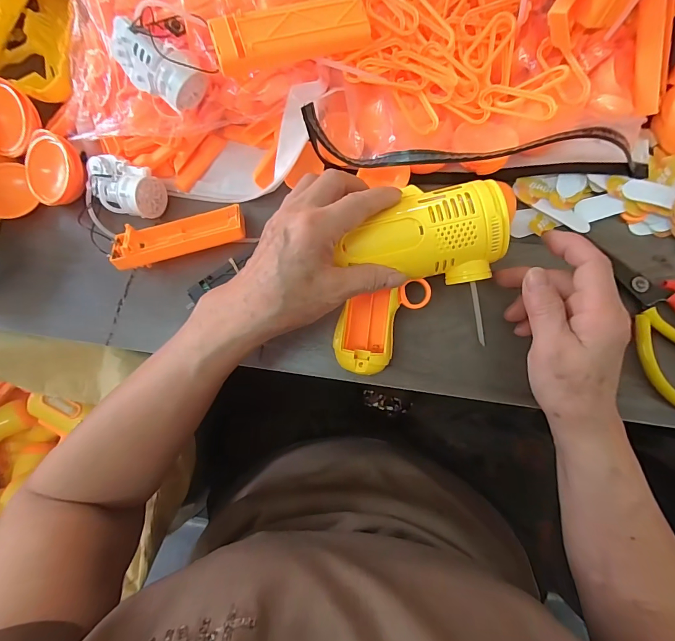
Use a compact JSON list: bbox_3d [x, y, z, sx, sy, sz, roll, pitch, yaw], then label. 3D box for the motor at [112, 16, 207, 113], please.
[{"bbox_3d":[-0.138,-0.195,0.274,0.067,0.036,0.039,35,88,9],"label":"motor"}]

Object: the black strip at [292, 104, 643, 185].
[{"bbox_3d":[0.103,-0.124,0.268,0.255,0.043,0.042,5,84,6],"label":"black strip"}]

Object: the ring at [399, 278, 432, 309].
[{"bbox_3d":[0.060,-0.021,0.275,0.025,0.004,0.023,0,89,3],"label":"ring"}]

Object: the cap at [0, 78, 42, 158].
[{"bbox_3d":[-0.301,-0.188,0.332,0.047,0.022,0.062,-7,112,15],"label":"cap"}]

